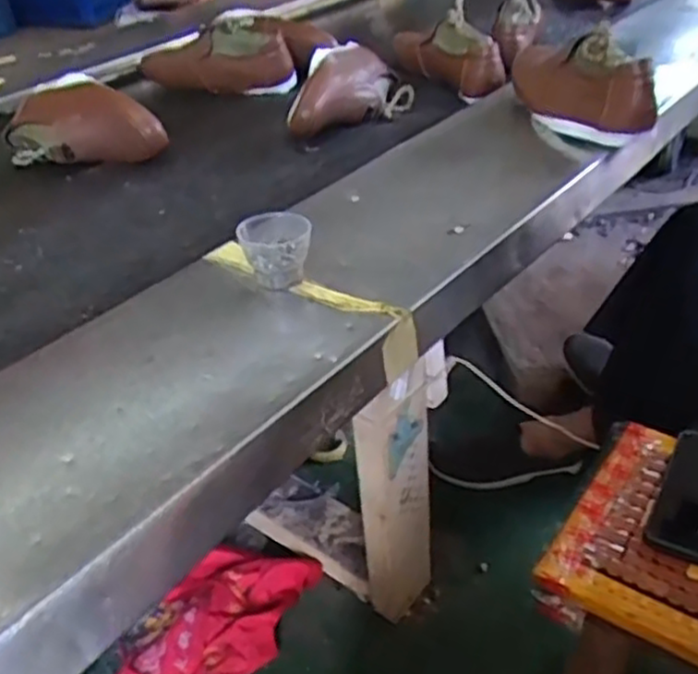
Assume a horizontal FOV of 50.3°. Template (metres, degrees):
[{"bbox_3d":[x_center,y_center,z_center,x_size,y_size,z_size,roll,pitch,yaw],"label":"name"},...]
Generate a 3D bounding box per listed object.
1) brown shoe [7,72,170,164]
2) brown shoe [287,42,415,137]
[{"bbox_3d":[-0.387,-0.295,1.041,0.266,0.103,0.087,17,41,27],"label":"brown shoe"},{"bbox_3d":[0.009,-0.366,1.091,0.085,0.113,0.245,13,40,24],"label":"brown shoe"}]

